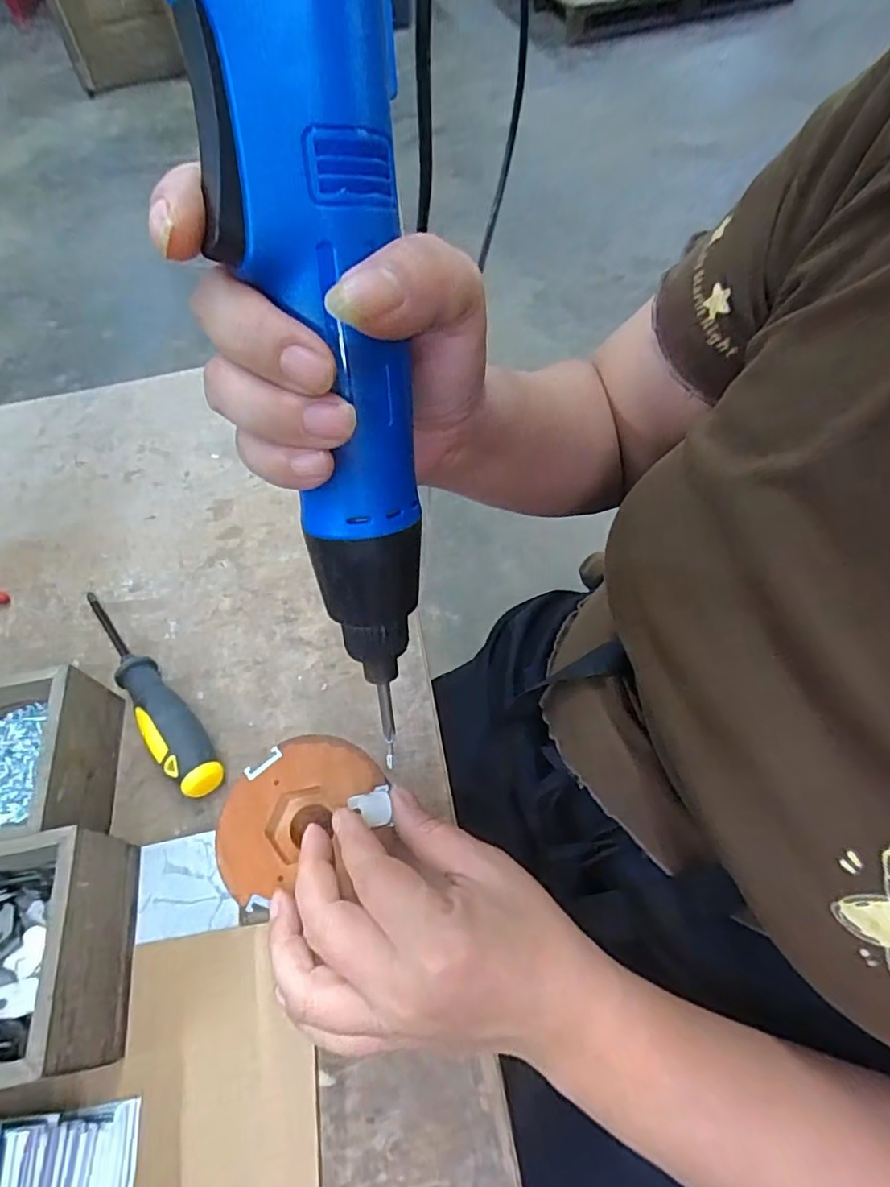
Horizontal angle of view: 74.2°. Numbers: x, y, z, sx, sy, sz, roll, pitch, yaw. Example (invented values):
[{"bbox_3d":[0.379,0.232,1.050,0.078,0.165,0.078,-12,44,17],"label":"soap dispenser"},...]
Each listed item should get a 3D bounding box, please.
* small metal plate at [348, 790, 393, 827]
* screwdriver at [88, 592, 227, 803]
[{"bbox_3d":[-0.033,0.094,0.258,0.018,0.004,0.015,-11,58,-3],"label":"small metal plate"},{"bbox_3d":[-0.202,0.061,0.395,0.029,0.031,0.184,-39,64,-19],"label":"screwdriver"}]

